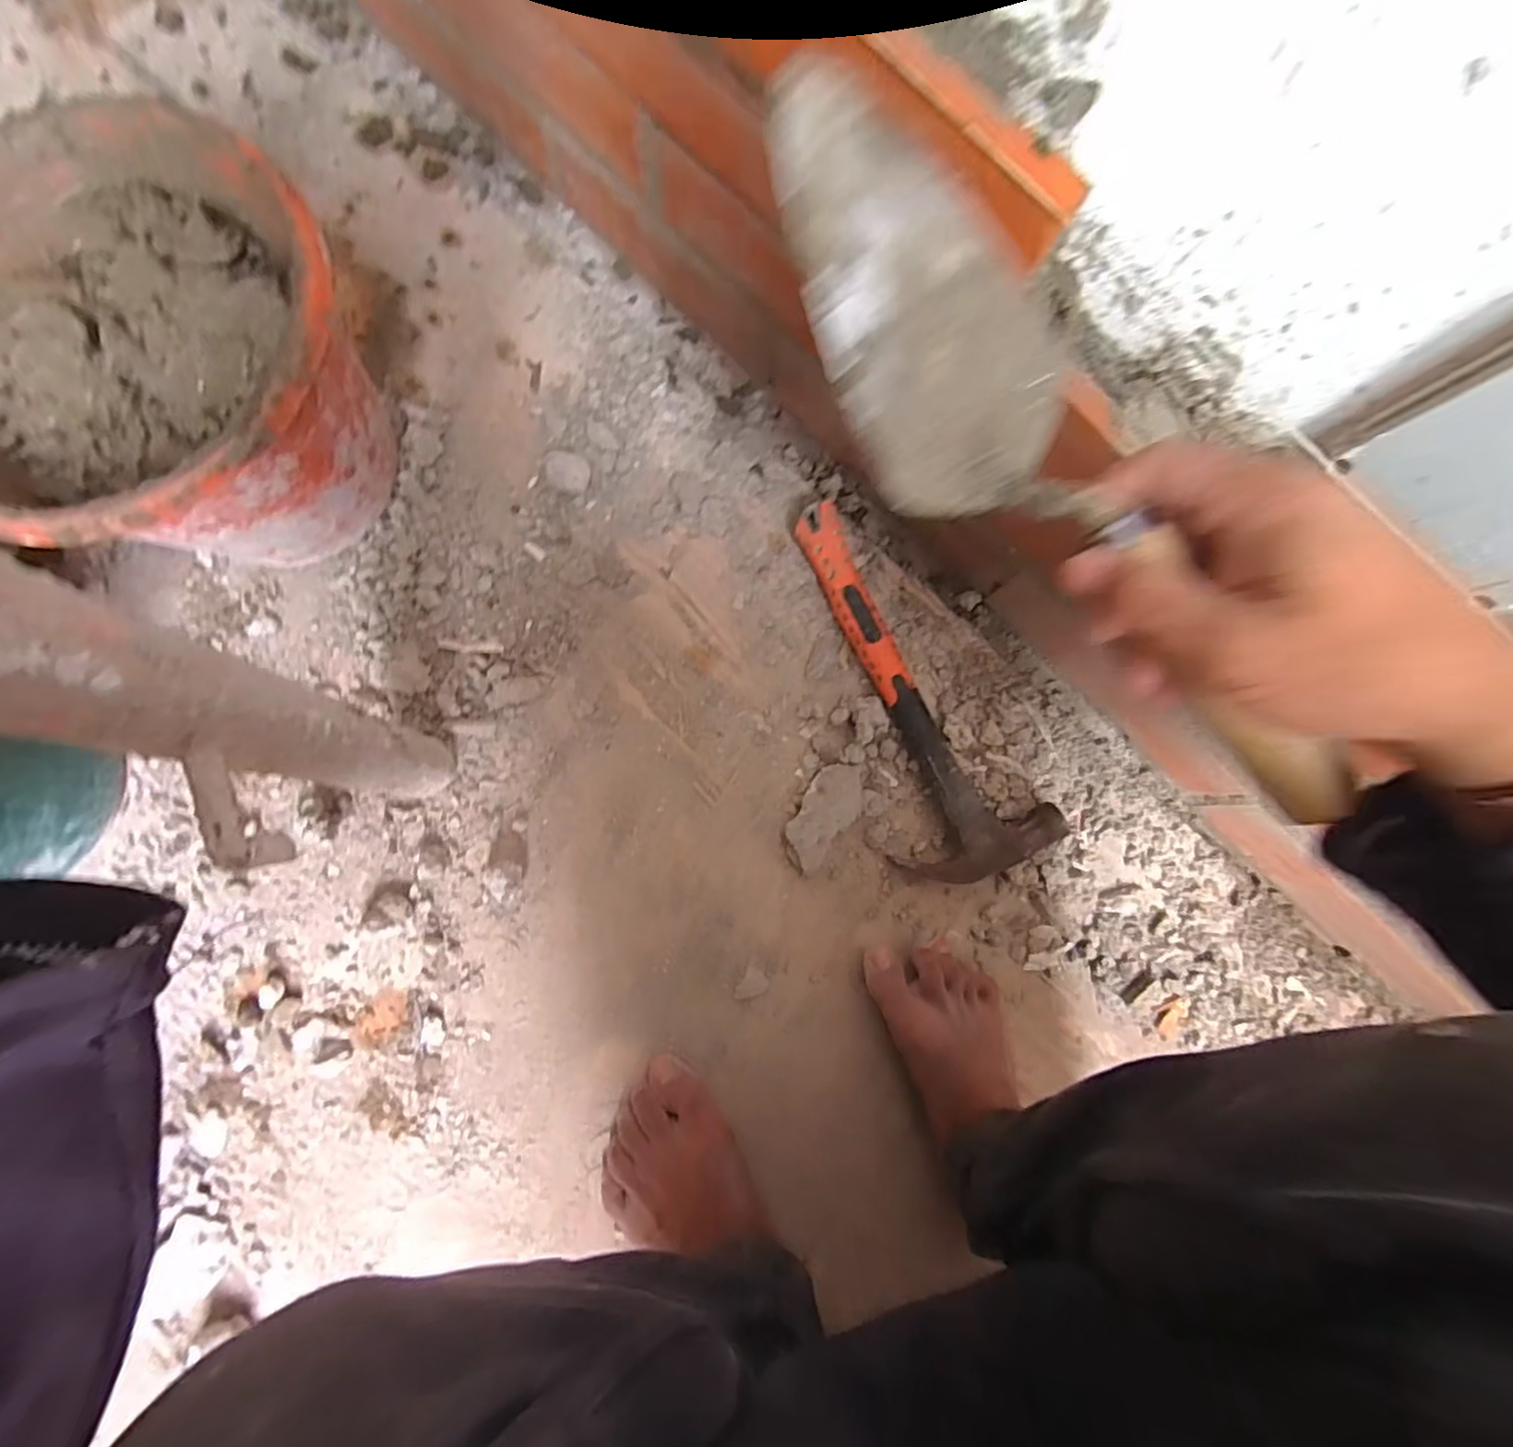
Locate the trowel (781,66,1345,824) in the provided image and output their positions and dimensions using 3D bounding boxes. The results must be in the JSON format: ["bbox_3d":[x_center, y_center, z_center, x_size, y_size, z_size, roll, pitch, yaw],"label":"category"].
[{"bbox_3d":[0.109,-0.092,0.243,0.080,0.046,0.303,-40,94,-9],"label":"trowel"}]

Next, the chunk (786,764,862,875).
[{"bbox_3d":[0.051,0.069,0.492,0.039,0.019,0.084,35,81,0],"label":"chunk"}]

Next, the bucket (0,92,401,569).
[{"bbox_3d":[-0.357,-0.201,0.411,0.233,0.179,0.222,1,83,-5],"label":"bucket"}]

